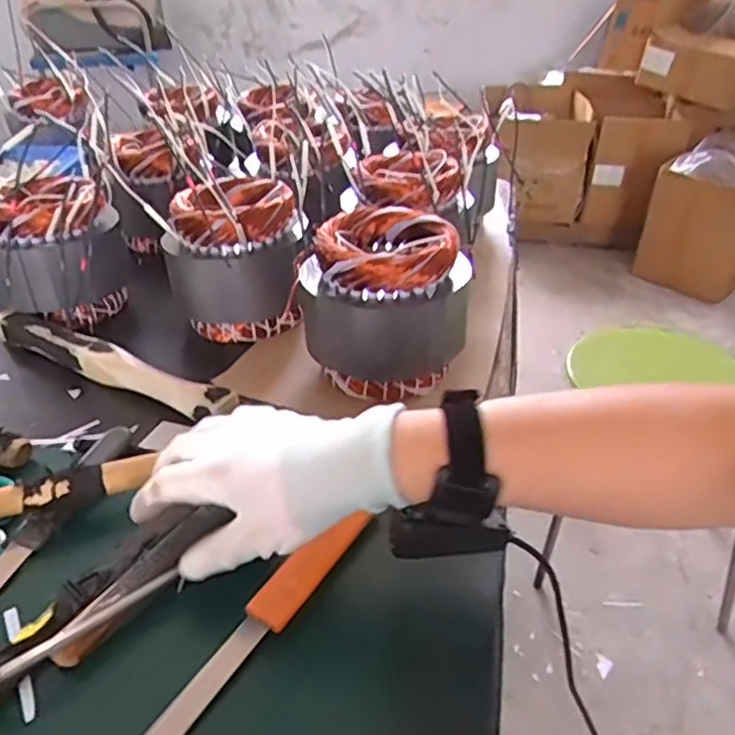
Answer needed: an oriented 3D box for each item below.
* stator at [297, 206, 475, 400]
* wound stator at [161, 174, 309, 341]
[{"bbox_3d":[0.026,-0.061,0.615,0.133,0.132,0.145,12,35,15],"label":"stator"},{"bbox_3d":[-0.145,-0.122,0.710,0.134,0.142,0.124,-13,36,-20],"label":"wound stator"}]

